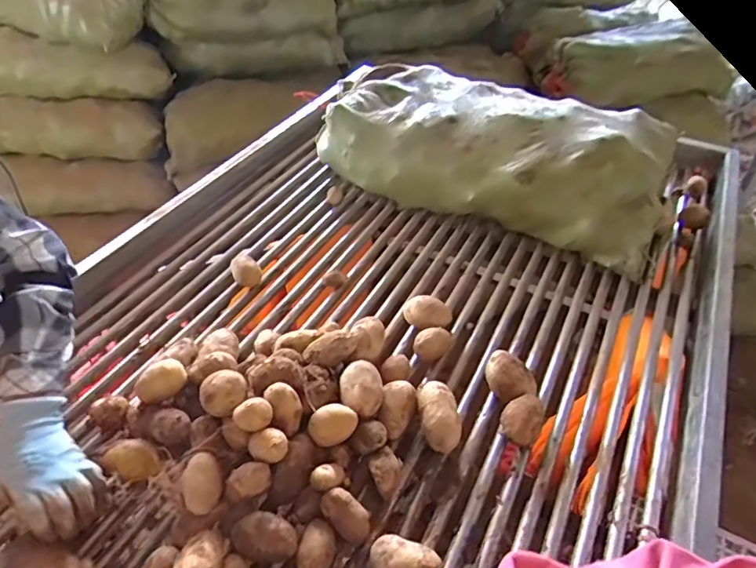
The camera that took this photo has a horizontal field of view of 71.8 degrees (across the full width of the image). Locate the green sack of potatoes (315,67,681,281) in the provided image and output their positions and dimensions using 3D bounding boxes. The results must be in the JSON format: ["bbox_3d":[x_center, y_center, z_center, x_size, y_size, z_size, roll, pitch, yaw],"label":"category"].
[{"bbox_3d":[0.259,-0.286,1.180,0.724,0.230,0.328,20,44,20],"label":"green sack of potatoes"}]

